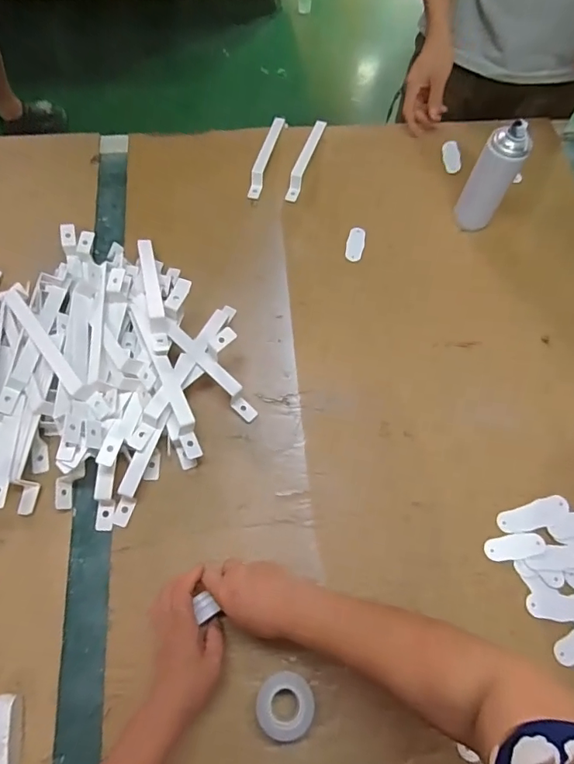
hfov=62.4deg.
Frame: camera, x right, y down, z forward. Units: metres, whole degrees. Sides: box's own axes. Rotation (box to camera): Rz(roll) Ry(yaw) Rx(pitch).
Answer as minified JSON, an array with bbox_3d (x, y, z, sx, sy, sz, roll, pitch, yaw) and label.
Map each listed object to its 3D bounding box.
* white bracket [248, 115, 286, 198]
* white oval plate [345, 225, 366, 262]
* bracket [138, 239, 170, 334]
[{"bbox_3d":[-0.037,-0.432,0.880,0.022,0.027,0.217,12,64,3],"label":"white bracket"},{"bbox_3d":[0.118,-0.238,0.810,0.032,0.004,0.075,12,64,3],"label":"white oval plate"},{"bbox_3d":[-0.196,-0.147,0.687,0.022,0.025,0.202,-13,51,-9],"label":"bracket"}]

